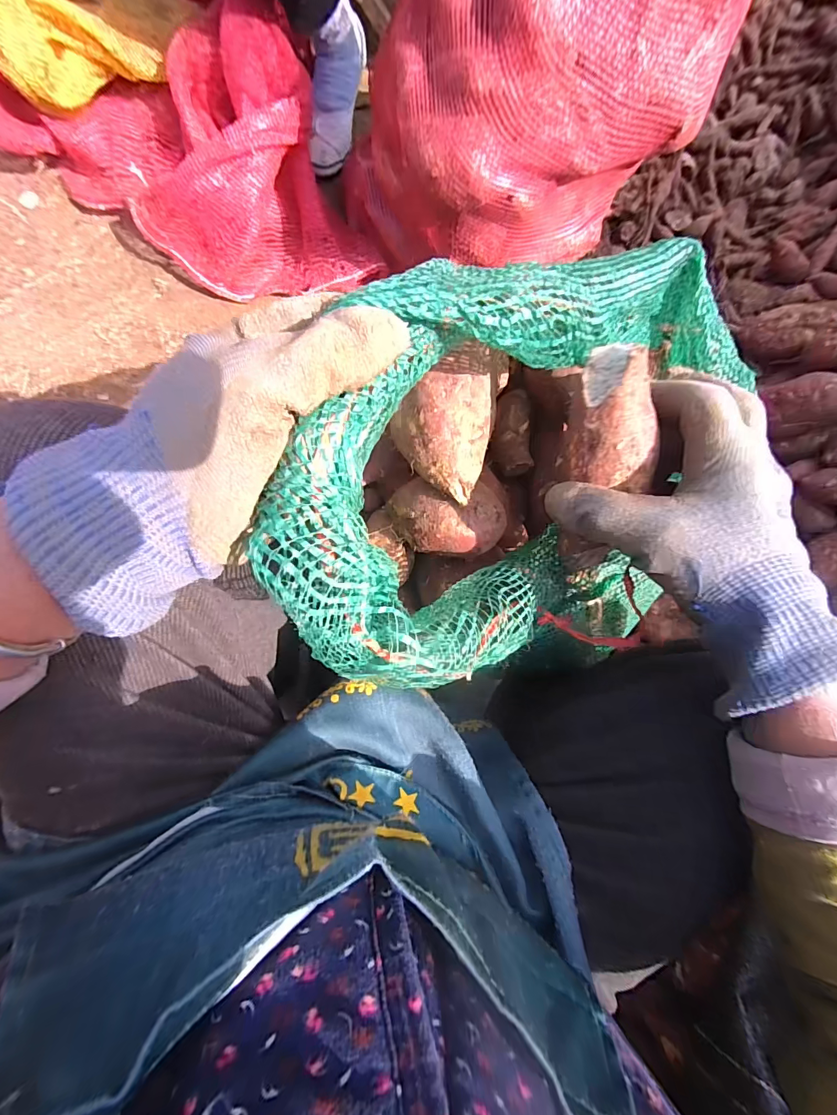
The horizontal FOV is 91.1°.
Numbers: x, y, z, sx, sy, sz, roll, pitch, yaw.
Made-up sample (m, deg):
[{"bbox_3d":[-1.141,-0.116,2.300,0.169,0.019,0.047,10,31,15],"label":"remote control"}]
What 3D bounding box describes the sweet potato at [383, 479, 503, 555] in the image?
[{"bbox_3d":[0.019,-0.027,0.303,0.080,0.055,0.051,6,82,-4],"label":"sweet potato"}]

